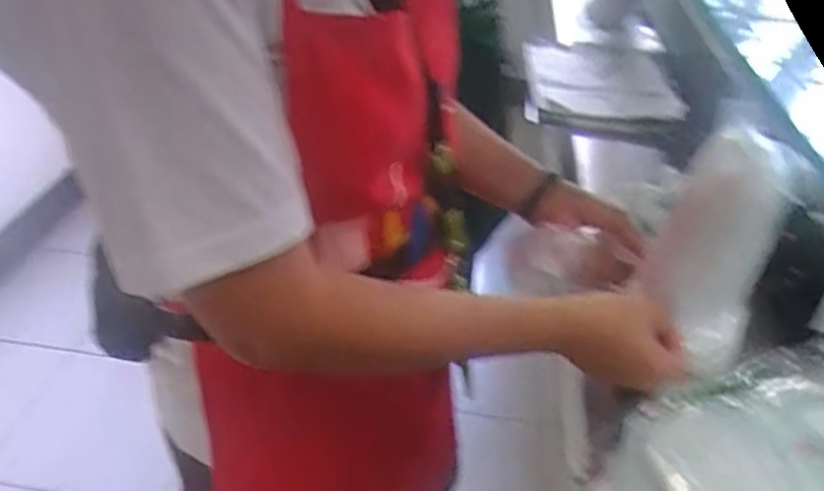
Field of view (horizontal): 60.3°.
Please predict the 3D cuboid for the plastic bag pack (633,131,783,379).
[{"bbox_3d":[0.245,0.003,0.589,0.096,0.189,0.061,21,37,21],"label":"plastic bag pack"}]

